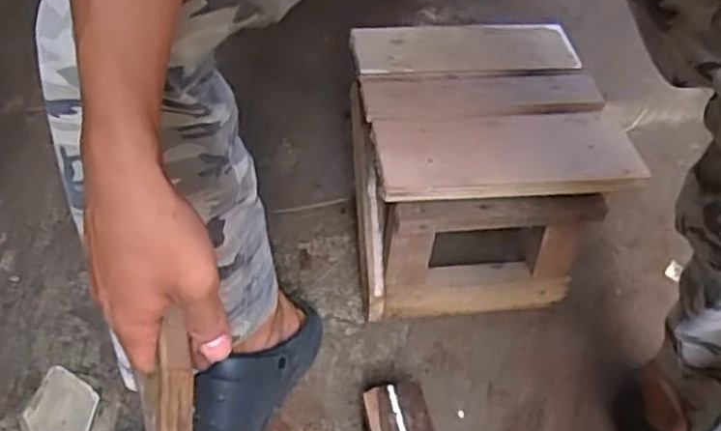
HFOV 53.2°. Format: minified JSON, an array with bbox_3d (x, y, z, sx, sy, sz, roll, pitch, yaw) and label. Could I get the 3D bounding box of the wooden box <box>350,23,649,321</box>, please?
[{"bbox_3d":[0.138,-0.056,0.933,0.282,0.274,0.308,-4,44,-5],"label":"wooden box"}]

